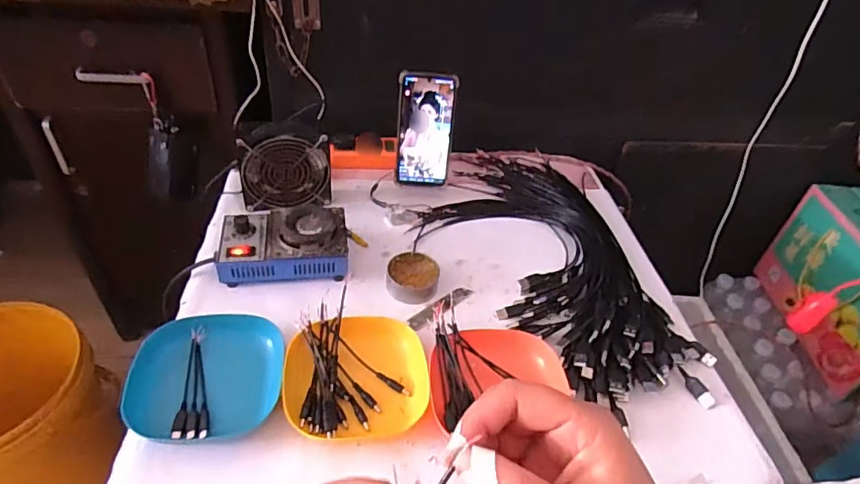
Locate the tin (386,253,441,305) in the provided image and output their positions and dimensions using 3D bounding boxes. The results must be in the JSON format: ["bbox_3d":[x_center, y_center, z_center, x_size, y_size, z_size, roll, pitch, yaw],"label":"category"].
[{"bbox_3d":[-0.021,0.045,0.647,0.063,0.026,0.061,4,43,-3],"label":"tin"}]

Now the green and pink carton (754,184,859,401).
[{"bbox_3d":[0.811,0.088,0.974,0.168,0.245,0.330,3,43,-4],"label":"green and pink carton"}]

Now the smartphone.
[{"bbox_3d":[-0.006,-0.155,0.744,0.078,0.165,0.008,4,29,0],"label":"smartphone"}]

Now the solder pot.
[{"bbox_3d":[-0.178,-0.002,0.646,0.150,0.051,0.097,-1,43,-9],"label":"solder pot"}]

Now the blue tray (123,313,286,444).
[{"bbox_3d":[-0.220,0.129,0.526,0.136,0.028,0.134,0,43,-7],"label":"blue tray"}]

